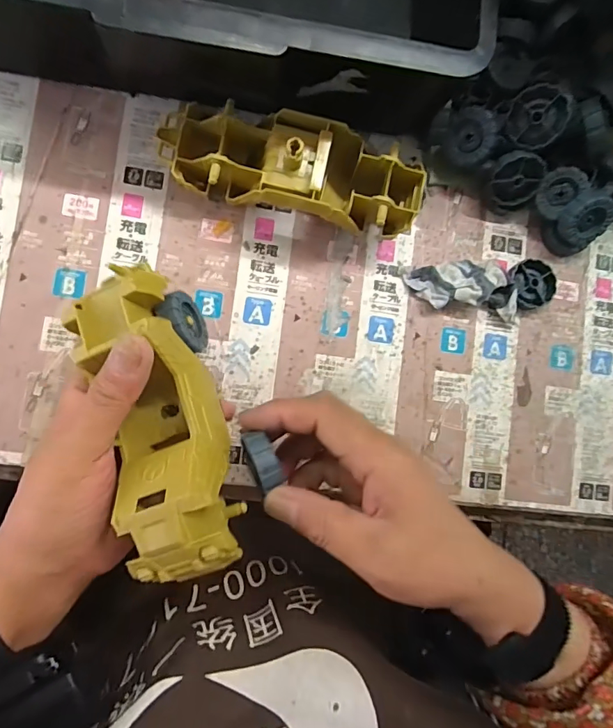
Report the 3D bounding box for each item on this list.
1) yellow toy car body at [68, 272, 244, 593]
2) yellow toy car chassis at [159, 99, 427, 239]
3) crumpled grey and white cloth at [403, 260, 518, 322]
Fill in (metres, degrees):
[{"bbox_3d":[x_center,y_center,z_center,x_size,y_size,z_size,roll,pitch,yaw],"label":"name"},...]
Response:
[{"bbox_3d":[-0.080,0.026,0.249,0.060,0.053,0.164,-17,76,-8],"label":"yellow toy car body"},{"bbox_3d":[-0.009,-0.132,0.321,0.175,0.058,0.058,12,87,-7],"label":"yellow toy car chassis"},{"bbox_3d":[0.122,-0.061,0.357,0.086,0.021,0.041,8,87,-7],"label":"crumpled grey and white cloth"}]

